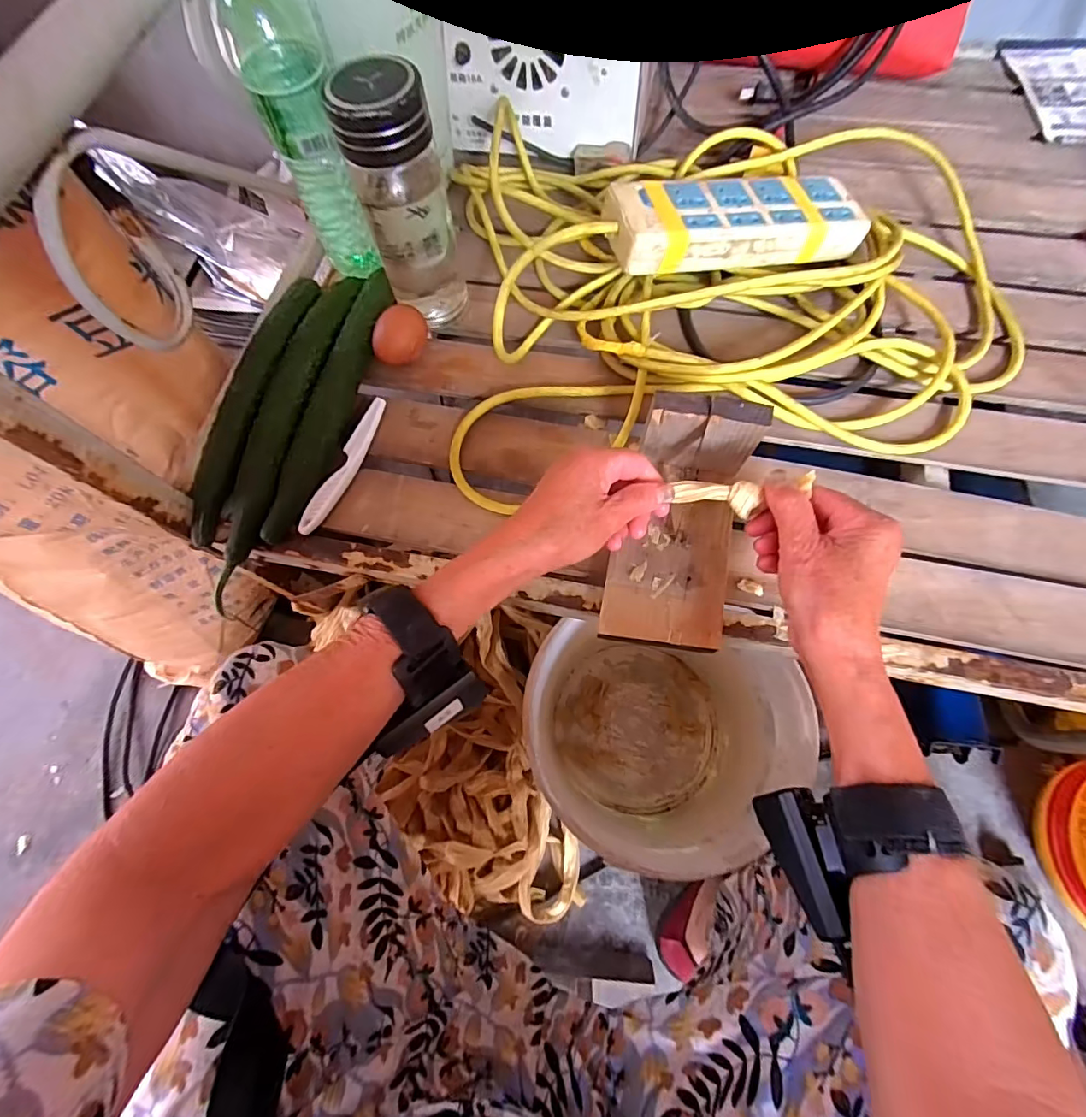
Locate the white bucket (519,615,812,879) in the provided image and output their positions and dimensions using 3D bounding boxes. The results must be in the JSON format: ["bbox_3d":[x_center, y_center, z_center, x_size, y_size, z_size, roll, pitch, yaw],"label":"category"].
[{"bbox_3d":[0.115,0.194,0.560,0.253,0.250,0.226,7,69,5],"label":"white bucket"}]

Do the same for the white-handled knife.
[{"bbox_3d":[-0.167,-0.080,0.420,0.019,0.010,0.135,20,71,9],"label":"white-handled knife"}]

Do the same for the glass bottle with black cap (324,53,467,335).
[{"bbox_3d":[-0.112,-0.283,0.408,0.066,0.181,0.063,-35,72,-11],"label":"glass bottle with black cap"}]

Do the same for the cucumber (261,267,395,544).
[{"bbox_3d":[-0.183,-0.139,0.433,0.035,0.032,0.270,11,70,6],"label":"cucumber"}]

